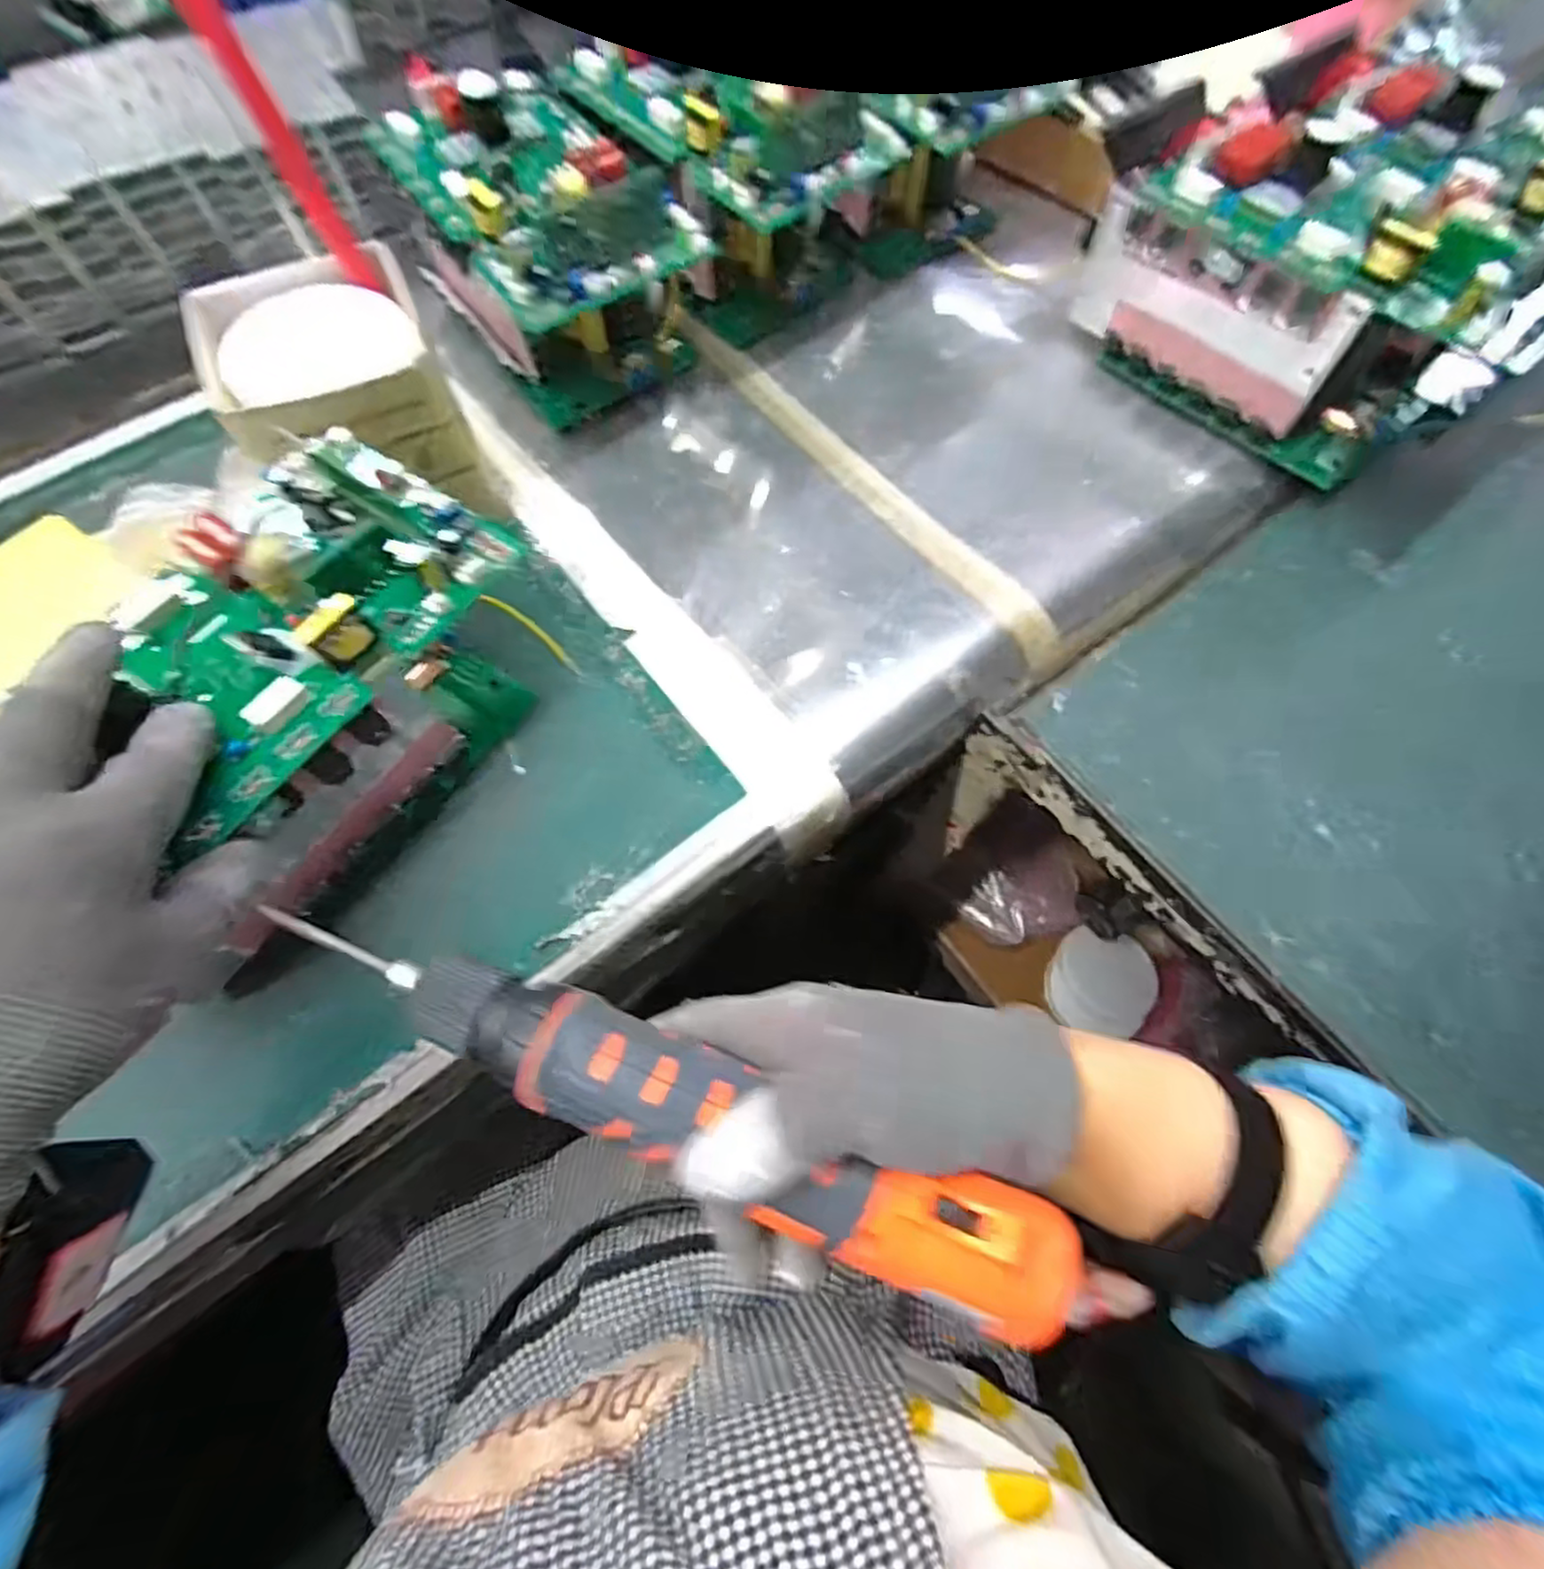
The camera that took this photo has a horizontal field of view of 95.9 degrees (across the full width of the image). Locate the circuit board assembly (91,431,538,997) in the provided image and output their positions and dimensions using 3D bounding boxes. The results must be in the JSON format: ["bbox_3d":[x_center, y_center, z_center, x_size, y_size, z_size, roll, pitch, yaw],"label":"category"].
[{"bbox_3d":[-0.215,-0.046,0.335,0.109,0.117,0.200,30,73,12],"label":"circuit board assembly"}]

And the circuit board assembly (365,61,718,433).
[{"bbox_3d":[-0.141,-0.364,0.466,0.153,0.118,0.221,-31,71,-12],"label":"circuit board assembly"}]

